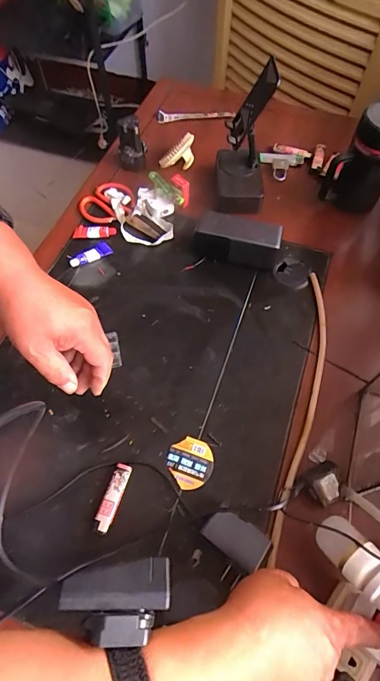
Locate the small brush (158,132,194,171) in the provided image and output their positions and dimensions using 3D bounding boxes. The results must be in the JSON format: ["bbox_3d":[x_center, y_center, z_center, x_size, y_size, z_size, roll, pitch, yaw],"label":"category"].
[{"bbox_3d":[-0.019,-0.331,0.714,0.078,0.056,0.032,-37,67,-19],"label":"small brush"}]

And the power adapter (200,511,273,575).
[{"bbox_3d":[0.050,0.214,0.422,0.069,0.031,0.040,32,65,16],"label":"power adapter"}]

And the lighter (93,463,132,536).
[{"bbox_3d":[-0.089,0.181,0.449,0.021,0.012,0.076,15,62,8],"label":"lighter"}]

